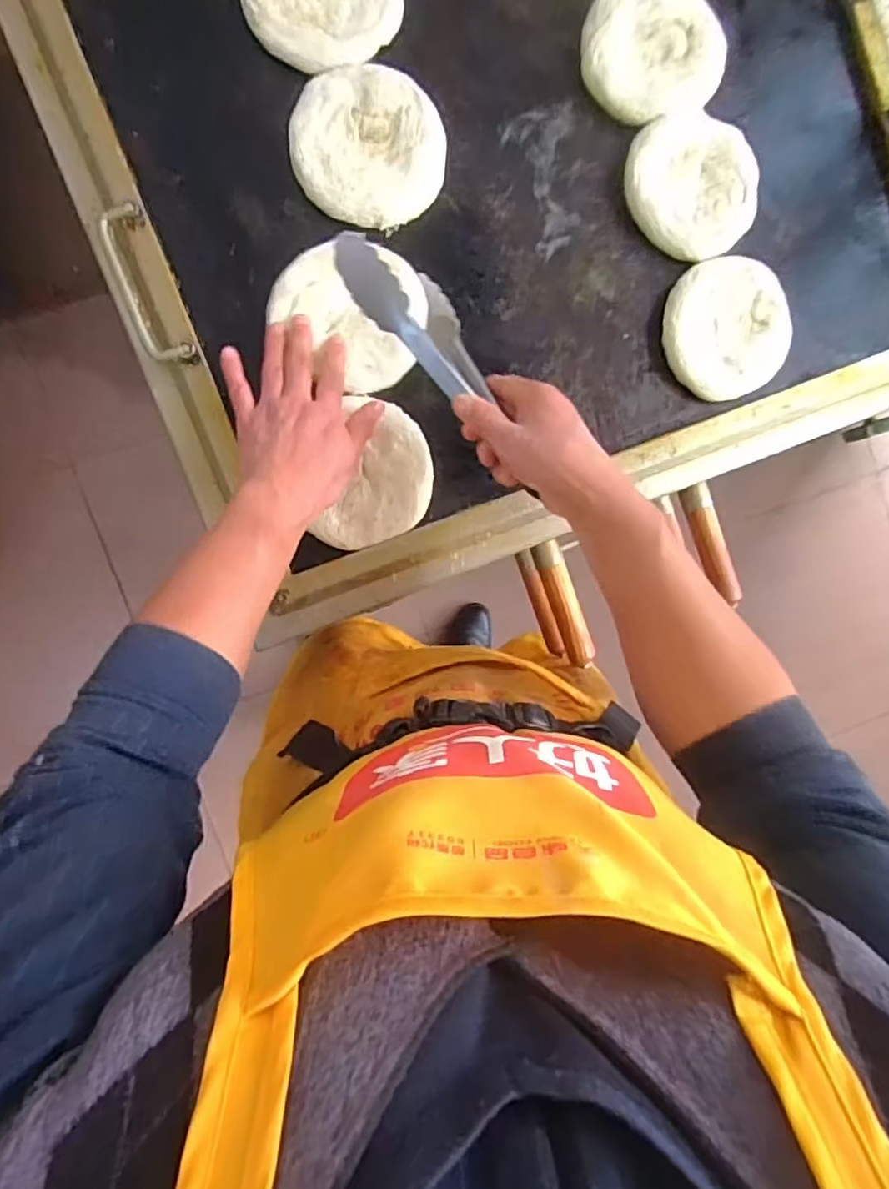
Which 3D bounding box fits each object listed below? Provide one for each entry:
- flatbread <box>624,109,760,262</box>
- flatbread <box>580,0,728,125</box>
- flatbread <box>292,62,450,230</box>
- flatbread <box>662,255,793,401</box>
[{"bbox_3d":[0.234,-0.385,0.610,0.121,0.021,0.126,0,93,-8],"label":"flatbread"},{"bbox_3d":[0.192,-0.503,0.595,0.129,0.022,0.118,-15,95,-6],"label":"flatbread"},{"bbox_3d":[-0.067,-0.392,0.568,0.130,0.020,0.126,2,93,-8],"label":"flatbread"},{"bbox_3d":[0.272,-0.256,0.618,0.118,0.024,0.126,-10,95,-7],"label":"flatbread"}]

